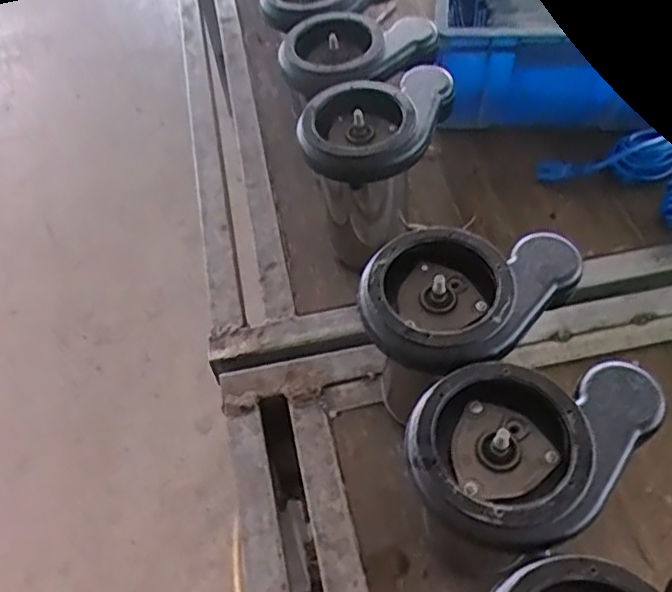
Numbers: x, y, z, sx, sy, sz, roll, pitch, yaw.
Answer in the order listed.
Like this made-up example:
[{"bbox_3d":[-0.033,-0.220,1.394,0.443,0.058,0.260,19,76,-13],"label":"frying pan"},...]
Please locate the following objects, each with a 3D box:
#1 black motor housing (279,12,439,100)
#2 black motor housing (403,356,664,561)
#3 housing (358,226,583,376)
[{"bbox_3d":[0.024,-0.272,0.698,0.172,0.048,0.110,-11,53,-3],"label":"black motor housing"},{"bbox_3d":[0.129,0.093,0.427,0.167,0.041,0.123,-34,57,-20],"label":"black motor housing"},{"bbox_3d":[0.099,-0.005,0.495,0.162,0.045,0.120,-34,57,-20],"label":"housing"}]

